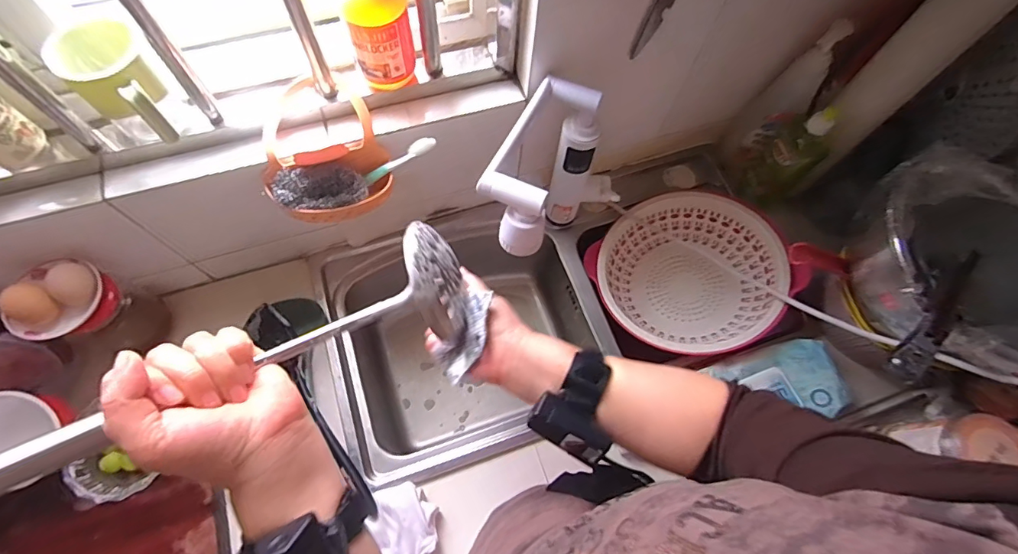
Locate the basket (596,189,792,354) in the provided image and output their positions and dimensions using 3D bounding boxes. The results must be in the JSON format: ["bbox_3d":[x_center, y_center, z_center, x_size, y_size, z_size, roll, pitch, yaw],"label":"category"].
[{"bbox_3d":[0.294,-0.011,0.814,0.311,0.105,0.311,-5,65,12],"label":"basket"}]

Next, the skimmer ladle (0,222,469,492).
[{"bbox_3d":[-0.161,0.052,0.347,0.347,0.066,0.094,-27,70,-38],"label":"skimmer ladle"}]

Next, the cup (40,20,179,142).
[{"bbox_3d":[-0.380,-0.192,0.471,0.079,0.084,0.085,1,68,-3],"label":"cup"}]

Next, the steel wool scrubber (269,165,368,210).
[{"bbox_3d":[-0.230,-0.109,0.578,0.102,0.034,0.044,-9,69,-7],"label":"steel wool scrubber"}]

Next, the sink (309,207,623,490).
[{"bbox_3d":[-0.078,0.119,0.852,0.407,0.252,0.384,-19,70,-11],"label":"sink"}]

